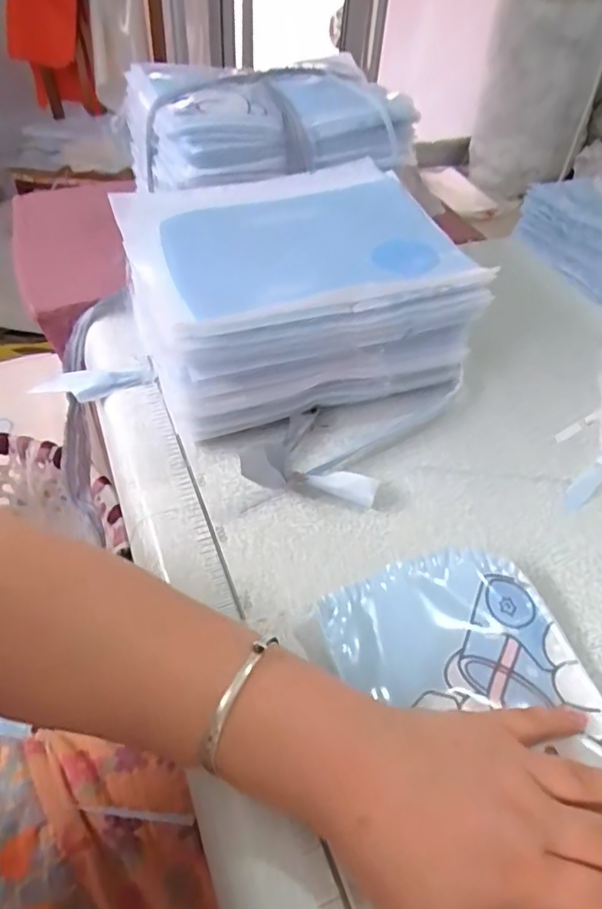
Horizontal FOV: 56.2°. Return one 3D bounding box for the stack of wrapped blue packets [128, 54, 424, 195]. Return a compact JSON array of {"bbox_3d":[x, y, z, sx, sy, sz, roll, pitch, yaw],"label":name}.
[{"bbox_3d":[-0.025,-0.314,0.527,0.253,0.068,0.156,-10,49,-13],"label":"stack of wrapped blue packets"}]

